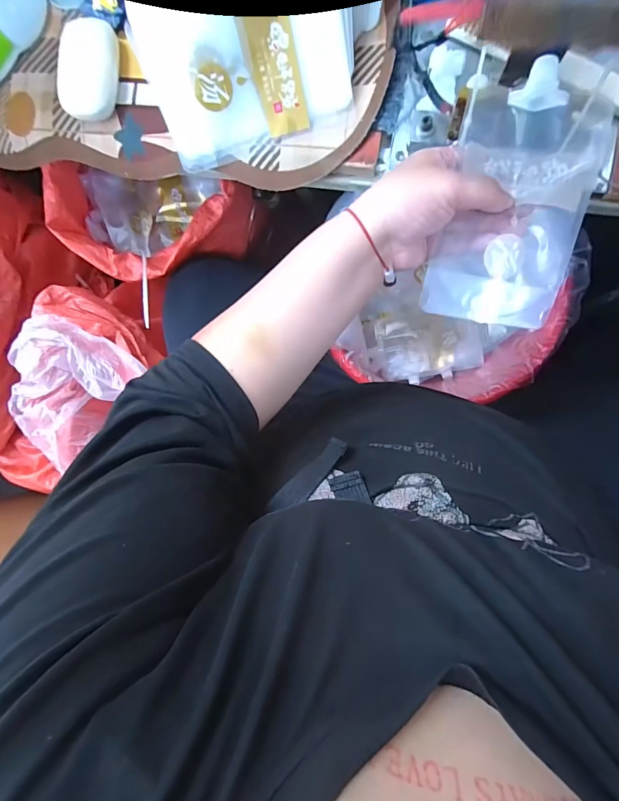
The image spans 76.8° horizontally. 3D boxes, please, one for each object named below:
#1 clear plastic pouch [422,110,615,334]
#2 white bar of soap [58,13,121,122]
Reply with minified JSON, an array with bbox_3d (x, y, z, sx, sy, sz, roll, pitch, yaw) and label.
[{"bbox_3d":[0.168,-0.148,0.322,0.111,0.037,0.171,16,93,6],"label":"clear plastic pouch"},{"bbox_3d":[-0.220,-0.328,0.390,0.050,0.033,0.084,13,93,6],"label":"white bar of soap"}]

